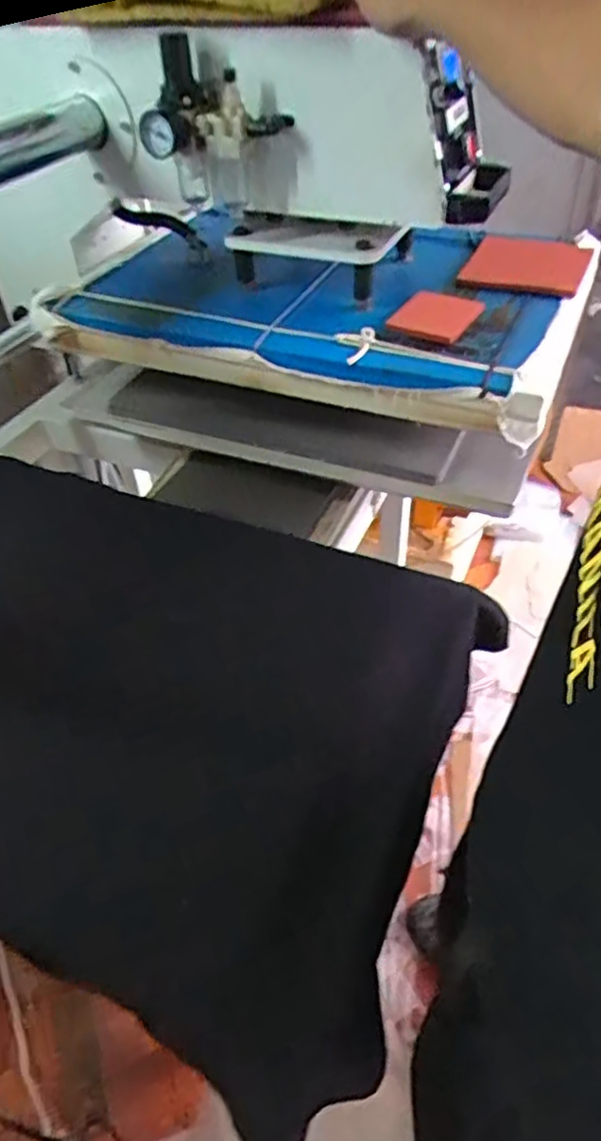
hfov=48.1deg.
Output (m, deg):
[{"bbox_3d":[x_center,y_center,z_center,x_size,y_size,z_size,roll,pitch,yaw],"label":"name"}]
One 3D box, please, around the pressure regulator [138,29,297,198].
[{"bbox_3d":[-0.087,-0.447,0.672,0.137,0.134,0.047,2,45,7],"label":"pressure regulator"}]

